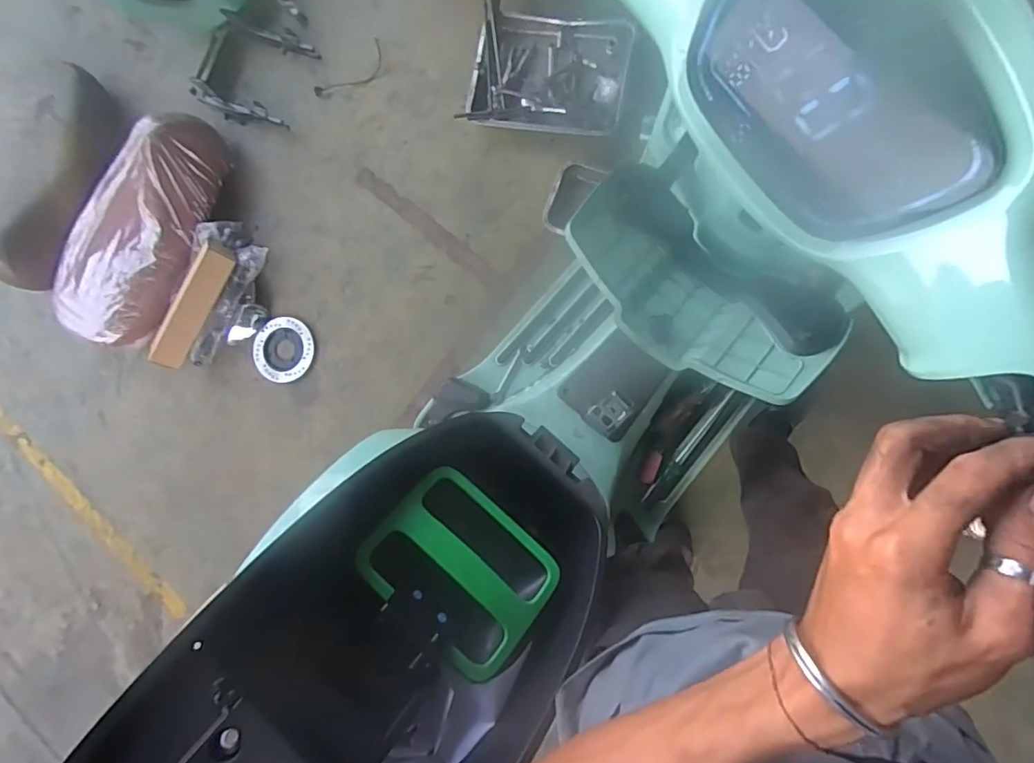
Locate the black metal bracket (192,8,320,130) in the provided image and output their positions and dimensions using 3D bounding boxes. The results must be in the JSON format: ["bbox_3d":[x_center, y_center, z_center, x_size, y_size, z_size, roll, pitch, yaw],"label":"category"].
[{"bbox_3d":[-0.689,-0.811,1.409,0.283,0.048,0.269,24,92,8],"label":"black metal bracket"}]

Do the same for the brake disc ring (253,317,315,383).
[{"bbox_3d":[-0.601,-0.081,1.390,0.154,0.023,0.164,0,88,9],"label":"brake disc ring"}]

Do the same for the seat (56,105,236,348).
[{"bbox_3d":[-0.963,-0.391,1.381,0.289,0.160,0.615,23,91,10],"label":"seat"}]

